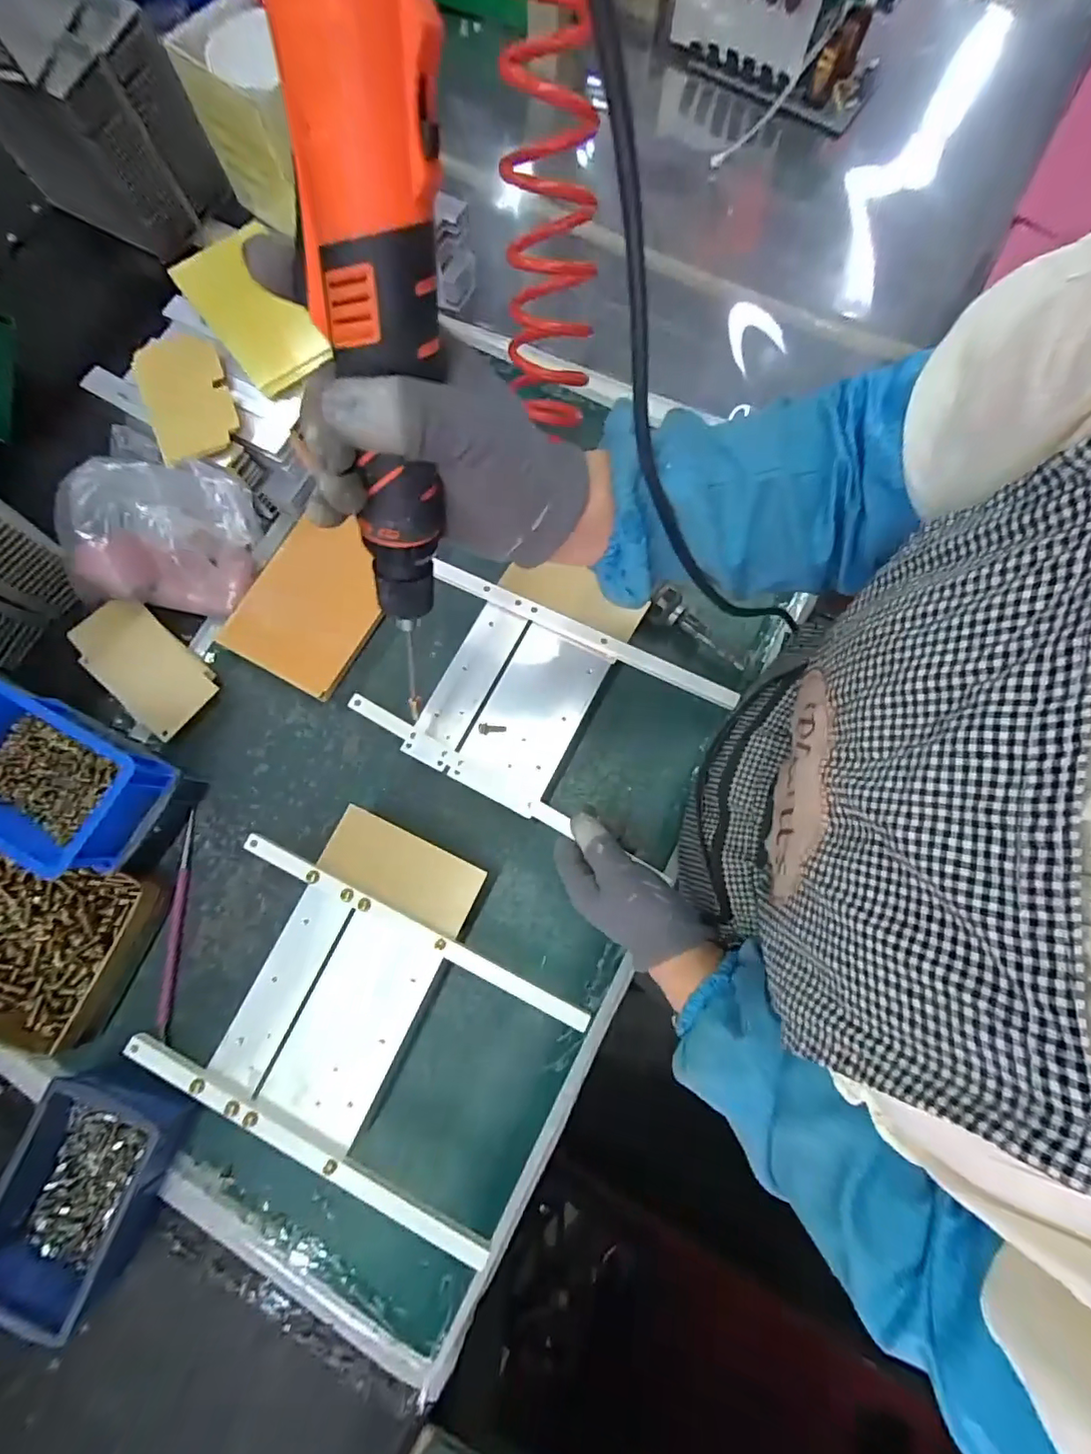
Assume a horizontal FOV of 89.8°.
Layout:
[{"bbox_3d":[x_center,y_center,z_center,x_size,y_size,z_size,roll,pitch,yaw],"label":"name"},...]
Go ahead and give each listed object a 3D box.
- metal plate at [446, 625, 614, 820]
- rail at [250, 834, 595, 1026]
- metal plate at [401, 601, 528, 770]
[{"bbox_3d":[-0.012,-0.009,0.450,0.076,0.008,0.147,27,76,5],"label":"metal plate"},{"bbox_3d":[-0.100,0.149,0.406,0.284,0.014,0.015,25,79,6],"label":"rail"},{"bbox_3d":[-0.067,-0.037,0.455,0.041,0.008,0.145,25,76,10],"label":"metal plate"}]

